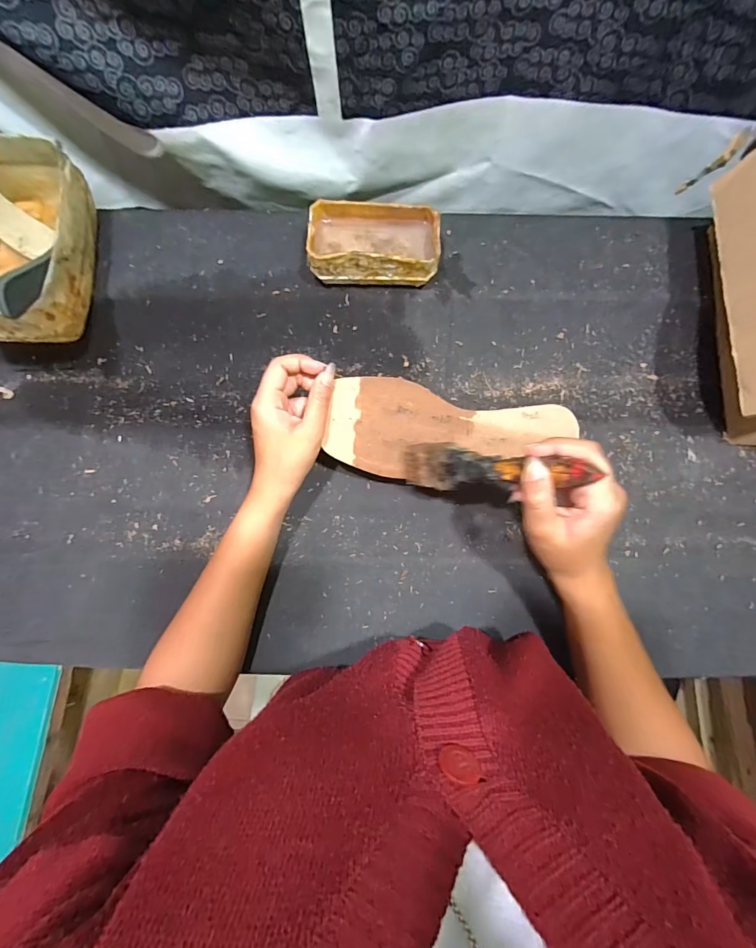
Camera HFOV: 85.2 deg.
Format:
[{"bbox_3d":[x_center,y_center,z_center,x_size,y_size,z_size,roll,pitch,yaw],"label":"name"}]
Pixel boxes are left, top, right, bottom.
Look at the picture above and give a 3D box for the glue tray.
[{"bbox_3d":[-0.003,-0.227,0.409,0.126,0.044,0.076,3,80,0],"label":"glue tray"}]

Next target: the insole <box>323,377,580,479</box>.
[{"bbox_3d":[0.070,-0.034,0.372,0.223,0.004,0.082,7,88,-9],"label":"insole"}]

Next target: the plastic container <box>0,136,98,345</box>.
[{"bbox_3d":[-0.341,-0.216,0.382,0.128,0.078,0.191,-1,80,0],"label":"plastic container"}]

